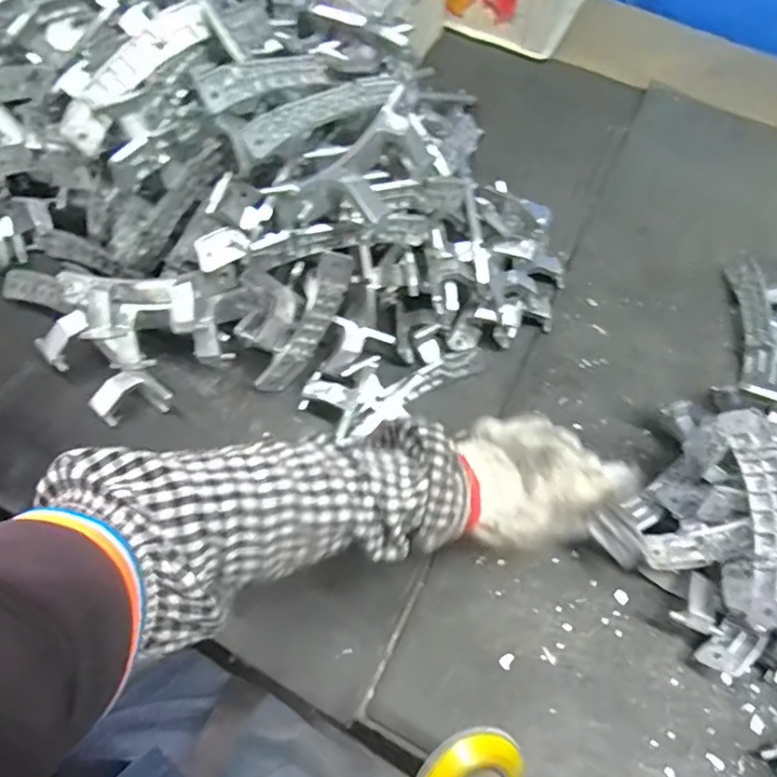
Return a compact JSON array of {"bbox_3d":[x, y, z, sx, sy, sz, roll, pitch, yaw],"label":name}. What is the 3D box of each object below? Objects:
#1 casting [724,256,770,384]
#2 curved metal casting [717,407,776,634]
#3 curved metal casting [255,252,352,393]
[{"bbox_3d":[0.366,-0.067,0.577,0.023,0.028,0.137,7,66,3],"label":"casting"},{"bbox_3d":[0.276,0.097,0.426,0.039,0.047,0.163,5,66,2],"label":"curved metal casting"},{"bbox_3d":[-0.073,-0.054,0.507,0.024,0.152,0.033,45,32,18],"label":"curved metal casting"}]

